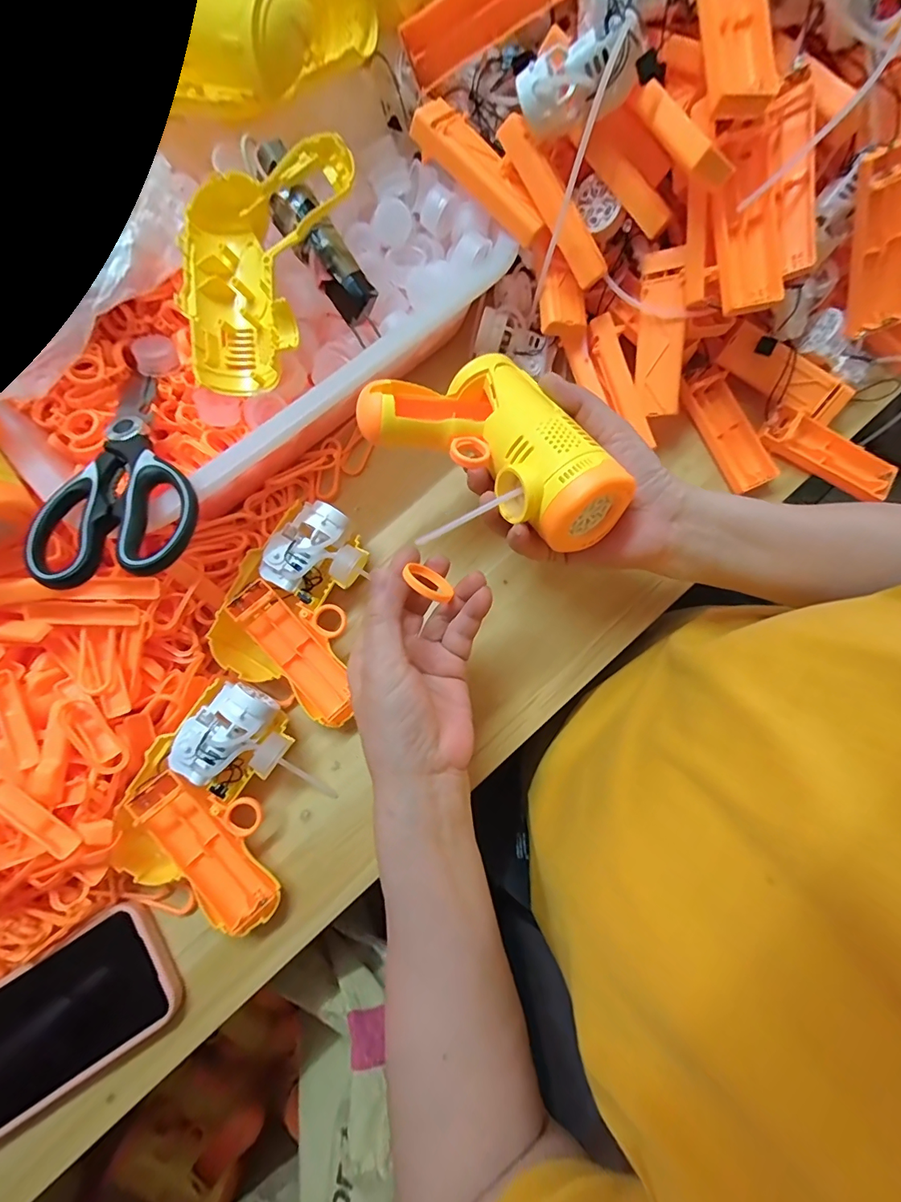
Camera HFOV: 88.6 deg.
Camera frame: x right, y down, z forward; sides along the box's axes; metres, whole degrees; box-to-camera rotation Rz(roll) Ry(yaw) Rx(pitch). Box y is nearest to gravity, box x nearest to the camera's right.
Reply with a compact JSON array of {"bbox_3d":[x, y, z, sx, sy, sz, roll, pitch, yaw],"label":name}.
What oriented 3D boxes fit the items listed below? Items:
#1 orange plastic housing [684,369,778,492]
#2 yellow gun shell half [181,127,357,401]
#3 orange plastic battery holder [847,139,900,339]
[{"bbox_3d":[0.228,-0.139,0.375,0.035,0.018,0.099,-24,80,-4],"label":"orange plastic housing"},{"bbox_3d":[-0.131,-0.219,0.309,0.101,0.032,0.158,20,96,10],"label":"yellow gun shell half"},{"bbox_3d":[0.298,-0.245,0.316,0.036,0.109,0.020,-16,42,22],"label":"orange plastic battery holder"}]

